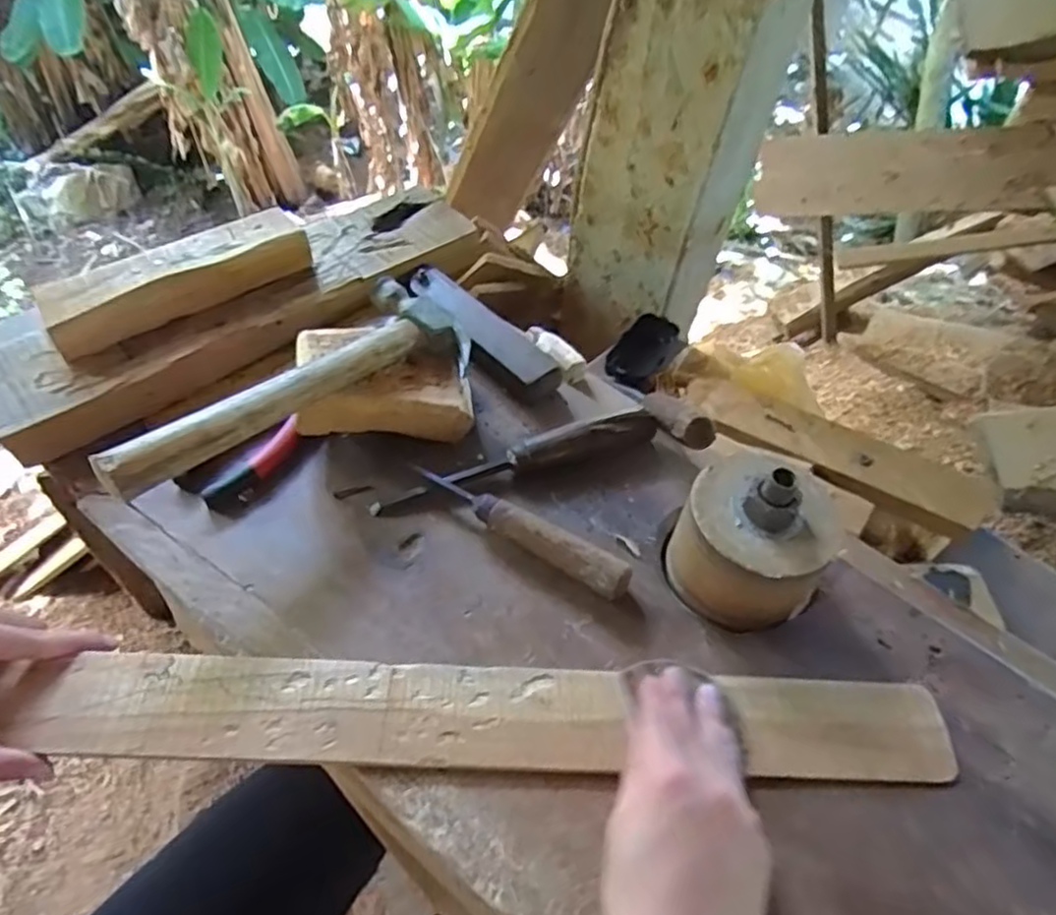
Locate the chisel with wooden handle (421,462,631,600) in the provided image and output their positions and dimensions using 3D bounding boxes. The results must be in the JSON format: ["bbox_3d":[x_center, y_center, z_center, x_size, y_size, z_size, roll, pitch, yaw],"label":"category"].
[{"bbox_3d":[-0.007,0.049,0.506,0.176,0.026,0.023,30,55,16],"label":"chisel with wooden handle"}]

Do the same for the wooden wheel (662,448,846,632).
[{"bbox_3d":[0.160,0.053,0.482,0.100,0.106,0.099,3,52,-4],"label":"wooden wheel"}]

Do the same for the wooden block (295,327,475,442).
[{"bbox_3d":[-0.118,-0.064,0.565,0.138,0.045,0.090,-3,53,-8],"label":"wooden block"}]

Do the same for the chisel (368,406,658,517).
[{"bbox_3d":[-0.009,0.000,0.553,0.234,0.029,0.027,-14,55,-16],"label":"chisel"}]

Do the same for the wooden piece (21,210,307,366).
[{"bbox_3d":[-0.300,-0.156,0.597,0.218,0.042,0.056,-29,61,-25],"label":"wooden piece"}]

